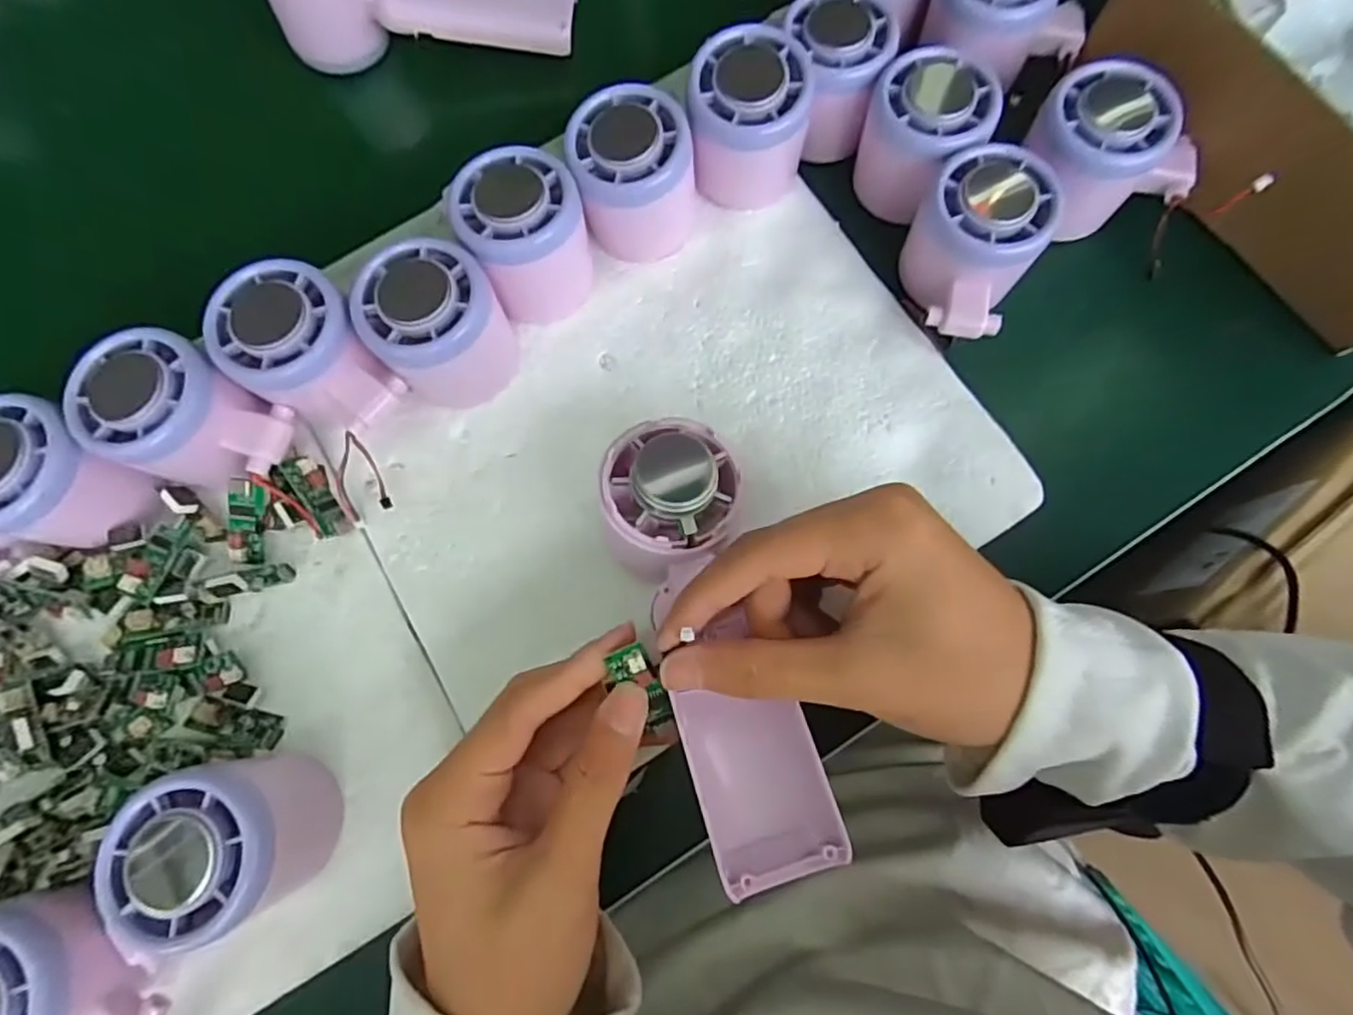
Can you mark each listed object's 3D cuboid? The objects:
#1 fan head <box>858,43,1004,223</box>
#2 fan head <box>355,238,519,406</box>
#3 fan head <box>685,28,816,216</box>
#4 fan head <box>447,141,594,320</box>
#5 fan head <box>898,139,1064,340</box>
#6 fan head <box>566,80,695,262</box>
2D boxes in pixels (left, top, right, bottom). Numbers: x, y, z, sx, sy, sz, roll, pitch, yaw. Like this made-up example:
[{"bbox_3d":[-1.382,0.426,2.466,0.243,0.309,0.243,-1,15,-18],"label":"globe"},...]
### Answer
[{"bbox_3d":[0.115,-0.172,0.311,0.056,0.054,0.053,-1,77,2],"label":"fan head"},{"bbox_3d":[-0.104,-0.079,0.288,0.056,0.060,0.050,-19,77,-2],"label":"fan head"},{"bbox_3d":[0.032,-0.177,0.306,0.057,0.063,0.049,-5,77,1],"label":"fan head"},{"bbox_3d":[-0.067,-0.122,0.298,0.051,0.058,0.050,-1,77,2],"label":"fan head"},{"bbox_3d":[0.131,-0.115,0.293,0.054,0.052,0.068,29,80,9],"label":"fan head"},{"bbox_3d":[-0.019,-0.154,0.306,0.054,0.058,0.049,-18,77,-2],"label":"fan head"}]

